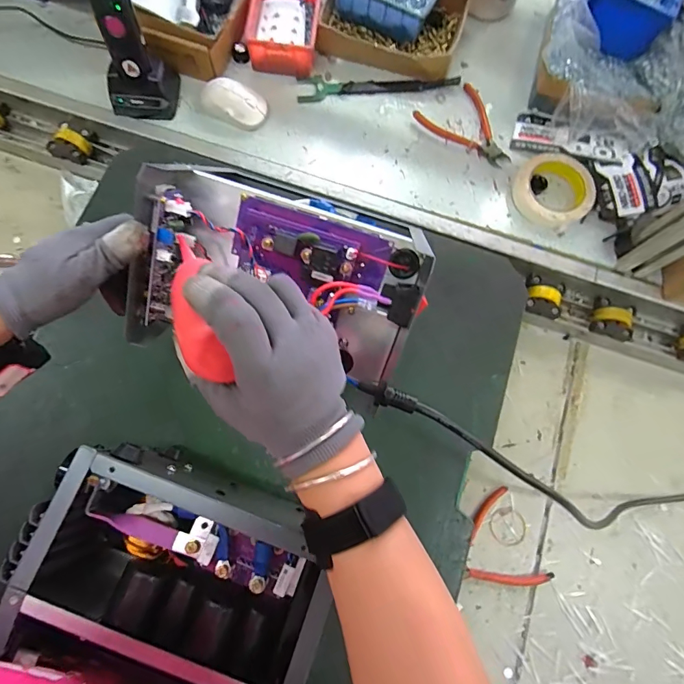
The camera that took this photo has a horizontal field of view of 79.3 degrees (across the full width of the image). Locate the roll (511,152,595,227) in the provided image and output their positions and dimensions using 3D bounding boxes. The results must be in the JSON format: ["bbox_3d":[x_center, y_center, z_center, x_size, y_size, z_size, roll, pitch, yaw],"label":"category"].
[{"bbox_3d":[0.298,-0.218,0.581,0.107,0.019,0.117,1,76,-2],"label":"roll"}]

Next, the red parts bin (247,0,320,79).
[{"bbox_3d":[-0.086,-0.482,0.626,0.104,0.047,0.154,7,76,-1],"label":"red parts bin"}]

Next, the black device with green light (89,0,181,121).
[{"bbox_3d":[-0.283,-0.376,0.546,0.087,0.136,0.078,-4,76,-3],"label":"black device with green light"}]

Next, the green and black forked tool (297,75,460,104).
[{"bbox_3d":[0.056,-0.389,0.626,0.243,0.008,0.040,-3,76,-3],"label":"green and black forked tool"}]

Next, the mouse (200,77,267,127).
[{"bbox_3d":[-0.158,-0.347,0.595,0.098,0.042,0.057,21,76,3],"label":"mouse"}]

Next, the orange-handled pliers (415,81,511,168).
[{"bbox_3d":[0.193,-0.314,0.614,0.112,0.018,0.135,-35,80,-10],"label":"orange-handled pliers"}]

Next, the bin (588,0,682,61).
[{"bbox_3d":[0.406,-0.481,0.577,0.111,0.062,0.144,27,76,5],"label":"bin"}]

